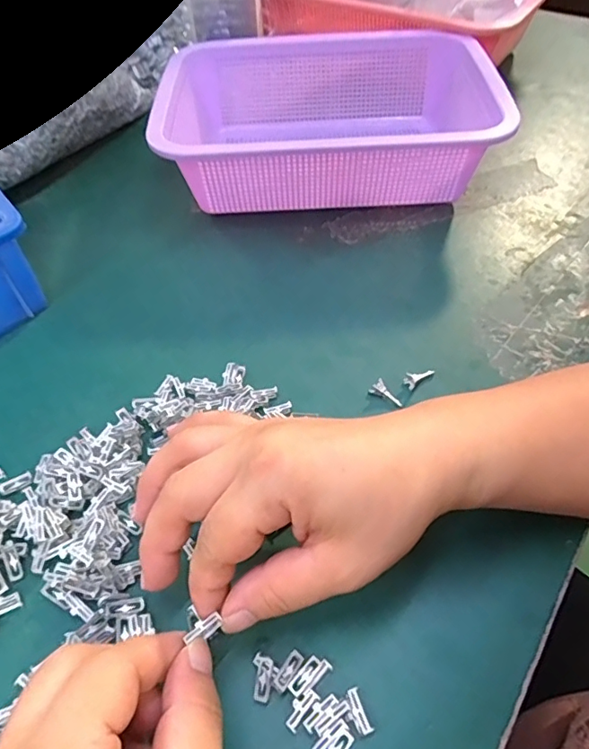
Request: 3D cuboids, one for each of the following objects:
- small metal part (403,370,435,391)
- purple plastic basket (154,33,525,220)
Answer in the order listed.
[{"bbox_3d":[0.076,0.000,0.315,0.020,0.007,0.009,-33,59,-22],"label":"small metal part"},{"bbox_3d":[0.026,-0.211,0.434,0.255,0.077,0.178,1,53,2],"label":"purple plastic basket"}]

